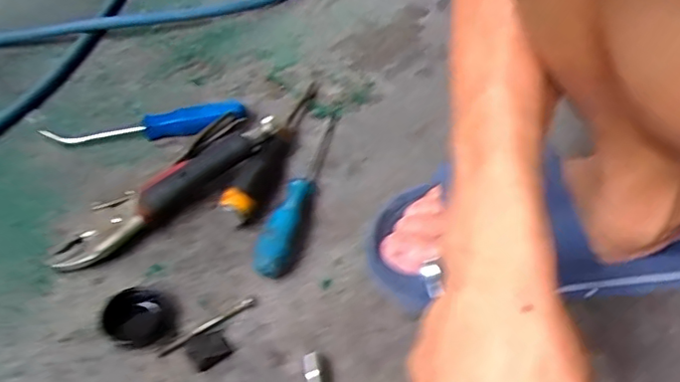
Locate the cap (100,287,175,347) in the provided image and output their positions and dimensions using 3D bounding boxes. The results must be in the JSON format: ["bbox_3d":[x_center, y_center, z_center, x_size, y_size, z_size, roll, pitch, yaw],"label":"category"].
[{"bbox_3d":[-0.149,0.093,0.431,0.047,0.019,0.041,-32,54,-24],"label":"cap"}]

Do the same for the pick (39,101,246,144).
[{"bbox_3d":[-0.191,-0.066,0.574,0.194,0.026,0.026,-5,47,-1],"label":"pick"}]

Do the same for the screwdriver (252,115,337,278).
[{"bbox_3d":[-0.034,-0.006,0.510,0.032,0.028,0.194,11,49,13],"label":"screwdriver"}]

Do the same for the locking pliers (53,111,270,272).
[{"bbox_3d":[-0.155,-0.006,0.506,0.205,0.039,0.055,-36,56,-27],"label":"locking pliers"}]

